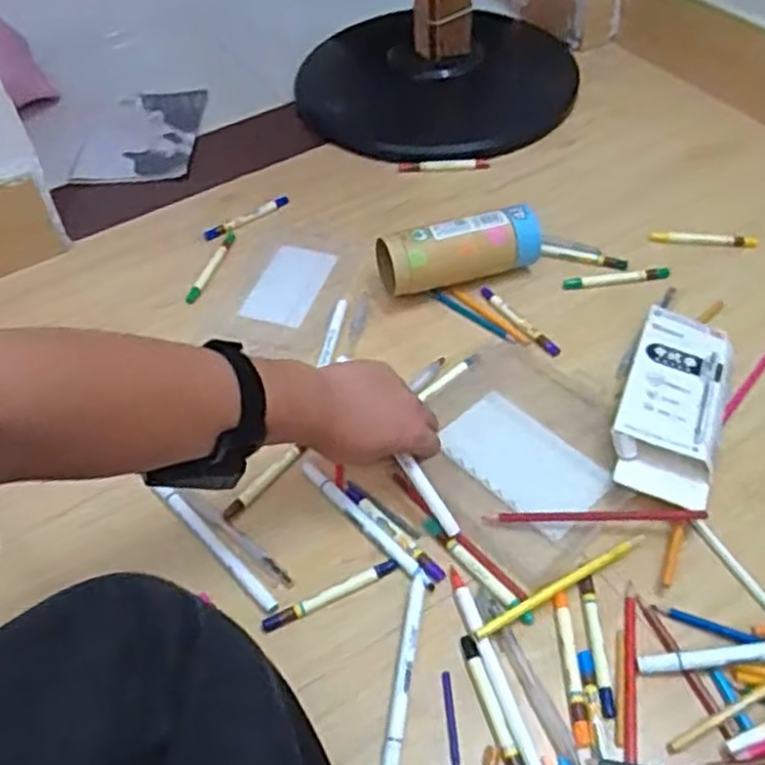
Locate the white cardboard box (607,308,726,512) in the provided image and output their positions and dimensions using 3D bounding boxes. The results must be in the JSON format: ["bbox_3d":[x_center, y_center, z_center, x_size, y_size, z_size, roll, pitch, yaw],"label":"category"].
[{"bbox_3d":[0.245,0.017,0.644,0.079,0.033,0.189,15,53,17],"label":"white cardboard box"}]

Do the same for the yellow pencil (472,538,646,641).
[{"bbox_3d":[0.132,0.149,0.557,0.148,0.010,0.009,-26,53,-15],"label":"yellow pencil"}]

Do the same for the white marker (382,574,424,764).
[{"bbox_3d":[0.015,0.203,0.526,0.011,0.011,0.144,6,51,10],"label":"white marker"}]

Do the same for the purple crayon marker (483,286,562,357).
[{"bbox_3d":[0.133,-0.060,0.733,0.011,0.007,0.107,-30,54,-18],"label":"purple crayon marker"}]

